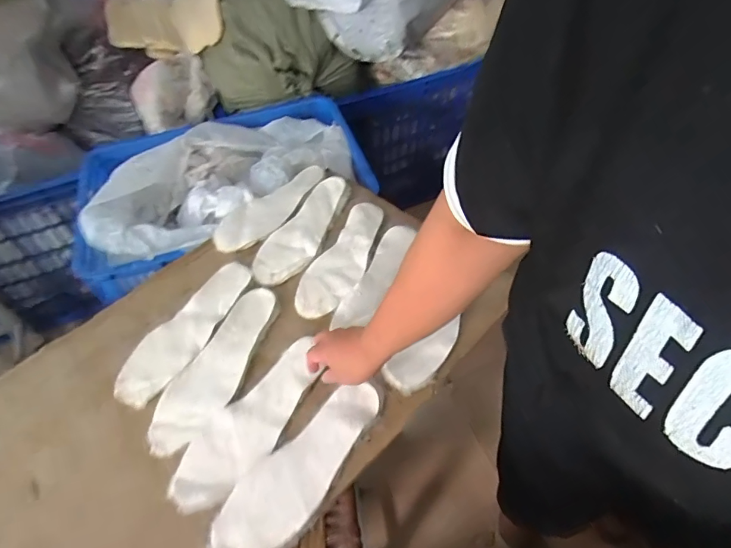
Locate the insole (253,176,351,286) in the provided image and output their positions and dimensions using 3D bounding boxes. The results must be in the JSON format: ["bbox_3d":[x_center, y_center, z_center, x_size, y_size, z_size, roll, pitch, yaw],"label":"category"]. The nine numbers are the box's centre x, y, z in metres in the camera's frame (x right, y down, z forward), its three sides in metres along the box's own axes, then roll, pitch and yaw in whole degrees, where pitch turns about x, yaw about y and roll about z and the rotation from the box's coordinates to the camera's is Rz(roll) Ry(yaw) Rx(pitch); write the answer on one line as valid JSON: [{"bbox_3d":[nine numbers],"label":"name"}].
[{"bbox_3d":[-0.111,-0.086,0.849,0.085,0.019,0.266,22,56,21],"label":"insole"}]

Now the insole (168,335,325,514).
[{"bbox_3d":[-0.151,0.194,0.617,0.090,0.011,0.252,25,56,23],"label":"insole"}]

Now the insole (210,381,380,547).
[{"bbox_3d":[-0.079,0.245,0.584,0.087,0.013,0.263,32,60,27],"label":"insole"}]

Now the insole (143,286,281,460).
[{"bbox_3d":[-0.214,0.131,0.680,0.087,0.010,0.273,19,55,19],"label":"insole"}]

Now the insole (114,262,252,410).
[{"bbox_3d":[-0.276,0.085,0.723,0.088,0.016,0.266,27,58,24],"label":"insole"}]

